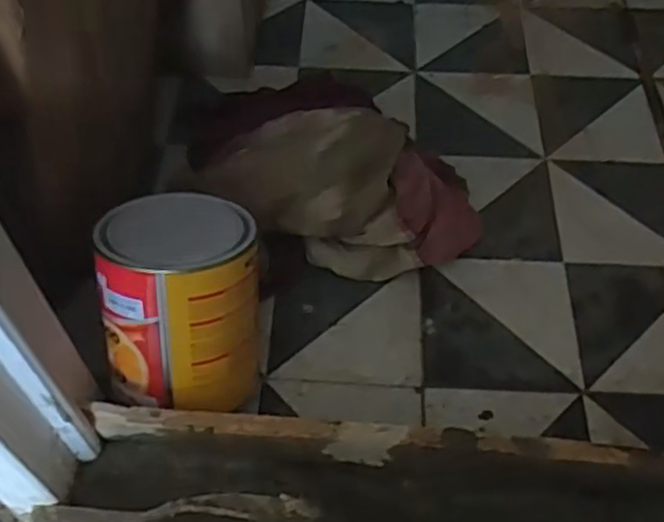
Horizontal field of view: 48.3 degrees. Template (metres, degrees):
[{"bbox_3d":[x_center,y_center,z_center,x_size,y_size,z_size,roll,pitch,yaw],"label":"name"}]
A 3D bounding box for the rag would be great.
[{"bbox_3d":[0.003,-0.066,0.640,0.248,0.095,0.153,6,54,6],"label":"rag"}]

